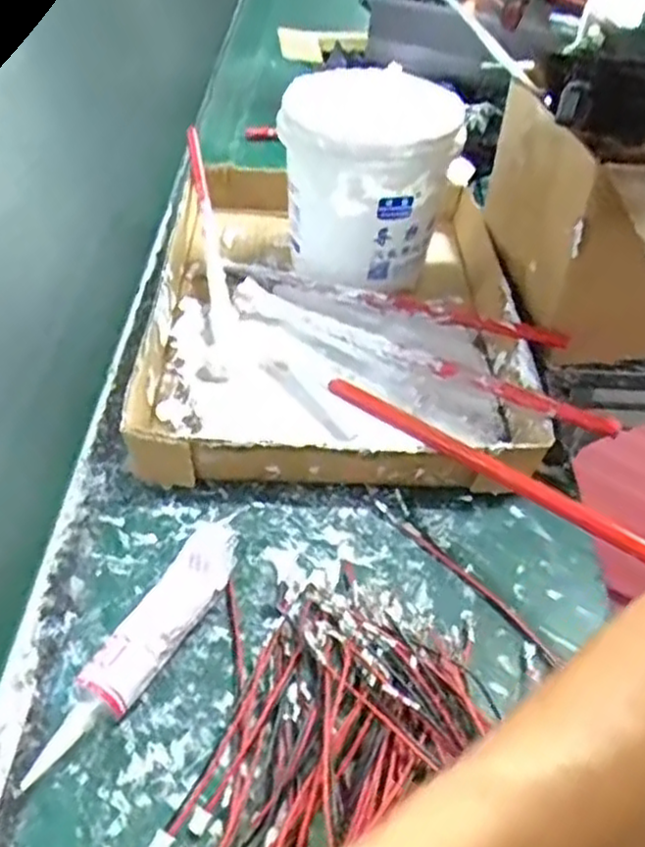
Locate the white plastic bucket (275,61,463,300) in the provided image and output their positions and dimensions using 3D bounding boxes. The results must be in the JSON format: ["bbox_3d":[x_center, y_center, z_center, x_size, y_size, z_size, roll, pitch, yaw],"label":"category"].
[{"bbox_3d":[0.035,-0.173,0.536,0.122,0.117,0.124,6,46,4],"label":"white plastic bucket"}]

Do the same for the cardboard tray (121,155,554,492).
[{"bbox_3d":[0.007,-0.094,0.527,0.246,0.039,0.346,0,45,-2],"label":"cardboard tray"}]

